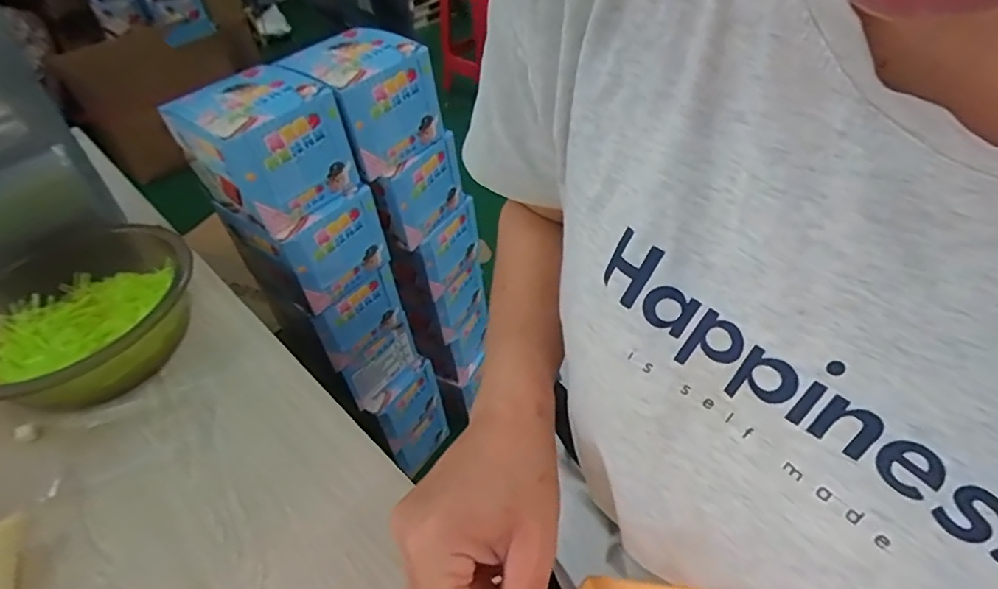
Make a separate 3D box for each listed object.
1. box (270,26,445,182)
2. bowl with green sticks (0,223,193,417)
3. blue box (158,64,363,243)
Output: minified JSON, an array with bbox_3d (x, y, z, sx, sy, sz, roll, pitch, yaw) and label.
[{"bbox_3d":[-0.179,-0.269,0.760,0.139,0.132,0.156,32,55,33],"label":"box"},{"bbox_3d":[-0.415,0.021,0.540,0.230,0.072,0.219,-4,44,4],"label":"bowl with green sticks"},{"bbox_3d":[-0.294,-0.186,0.692,0.173,0.131,0.152,30,55,32],"label":"blue box"}]

